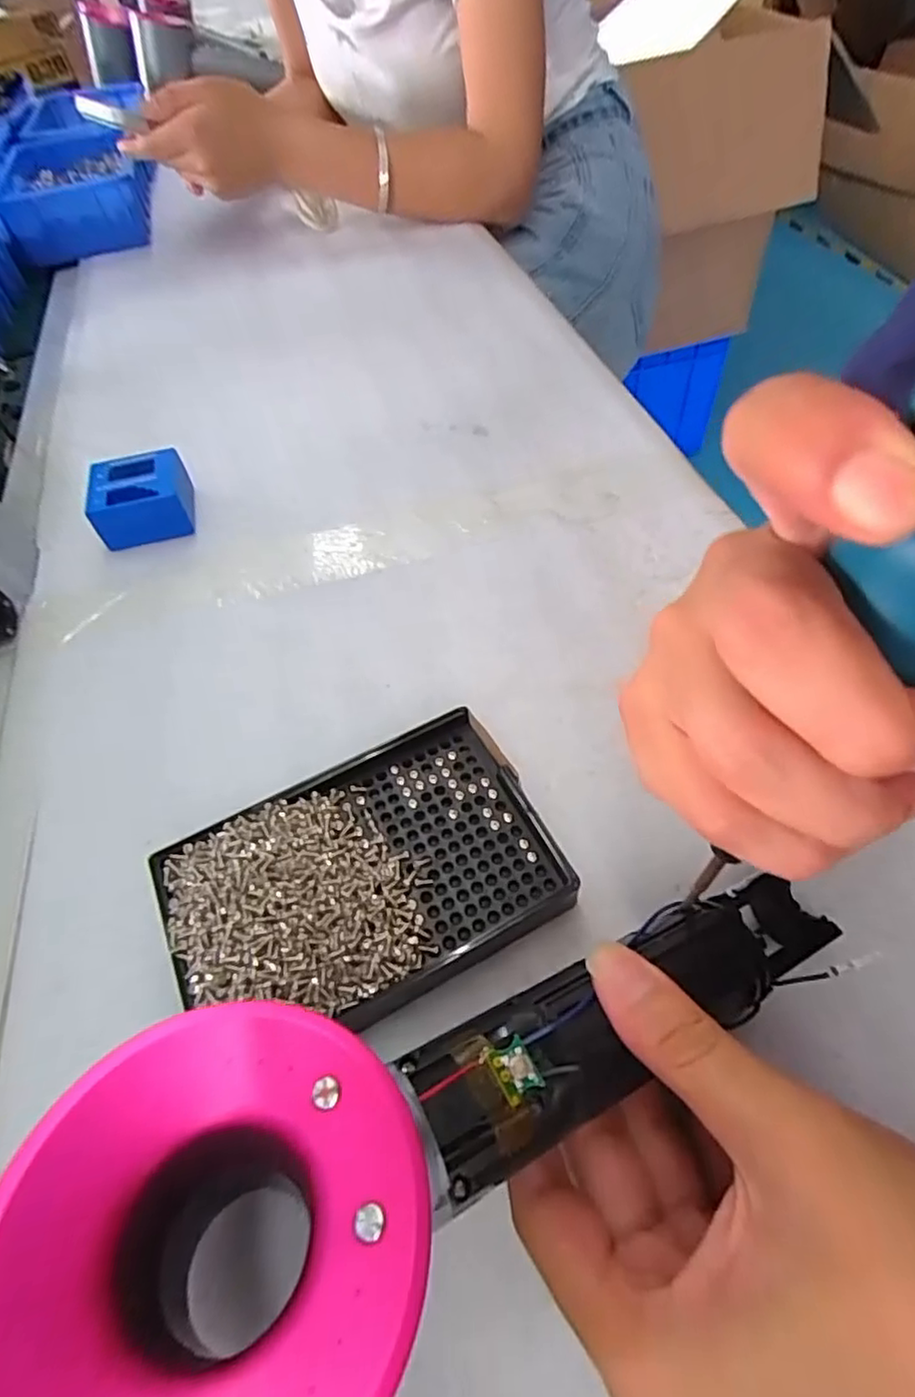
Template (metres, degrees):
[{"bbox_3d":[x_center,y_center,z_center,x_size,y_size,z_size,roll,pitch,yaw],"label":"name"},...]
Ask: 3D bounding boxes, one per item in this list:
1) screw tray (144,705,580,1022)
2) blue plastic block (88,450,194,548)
[{"bbox_3d":[-0.035,0.068,0.236,0.135,0.031,0.091,-25,60,-14],"label":"screw tray"},{"bbox_3d":[-0.189,-0.121,0.376,0.056,0.030,0.051,-18,58,-9],"label":"blue plastic block"}]

